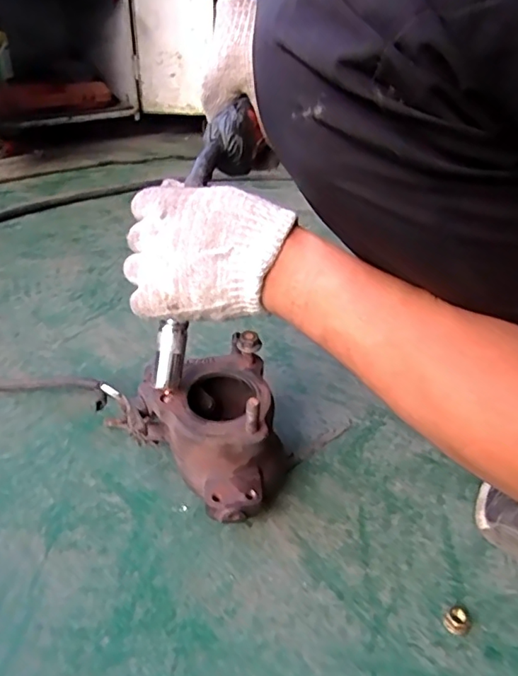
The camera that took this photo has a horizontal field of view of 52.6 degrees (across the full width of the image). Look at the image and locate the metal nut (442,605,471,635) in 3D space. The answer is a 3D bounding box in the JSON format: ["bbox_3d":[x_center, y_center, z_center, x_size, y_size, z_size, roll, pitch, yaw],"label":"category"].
[{"bbox_3d":[0.136,0.194,0.359,0.017,0.009,0.019,21,36,30],"label":"metal nut"}]

